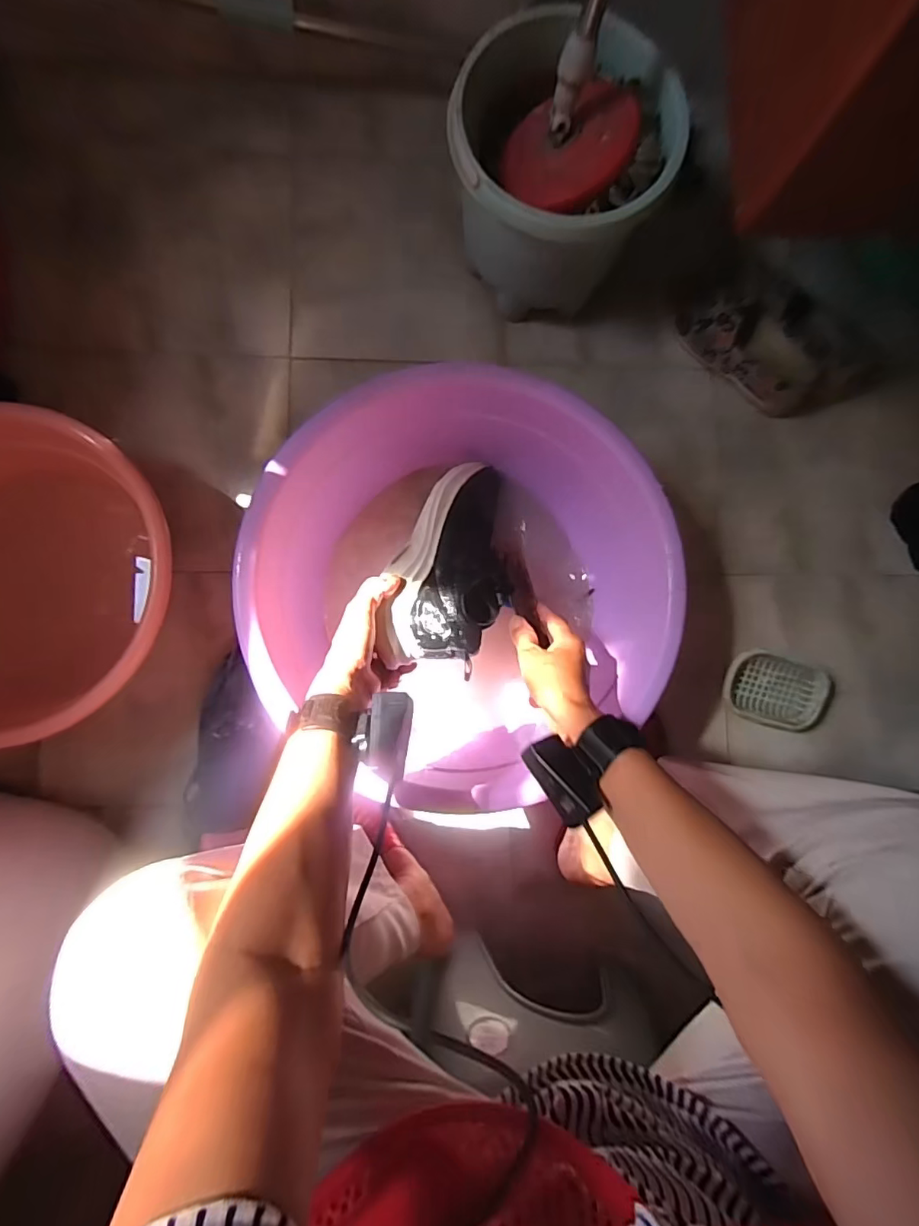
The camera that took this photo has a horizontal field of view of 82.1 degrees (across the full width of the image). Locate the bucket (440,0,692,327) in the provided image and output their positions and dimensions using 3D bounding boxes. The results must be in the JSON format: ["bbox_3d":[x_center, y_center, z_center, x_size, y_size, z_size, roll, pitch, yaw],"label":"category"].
[{"bbox_3d":[0.109,-0.502,0.640,0.243,0.211,0.224,0,85,-4],"label":"bucket"}]

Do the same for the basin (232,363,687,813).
[{"bbox_3d":[-0.001,-0.036,0.614,0.423,0.186,0.417,0,85,-4],"label":"basin"}]

